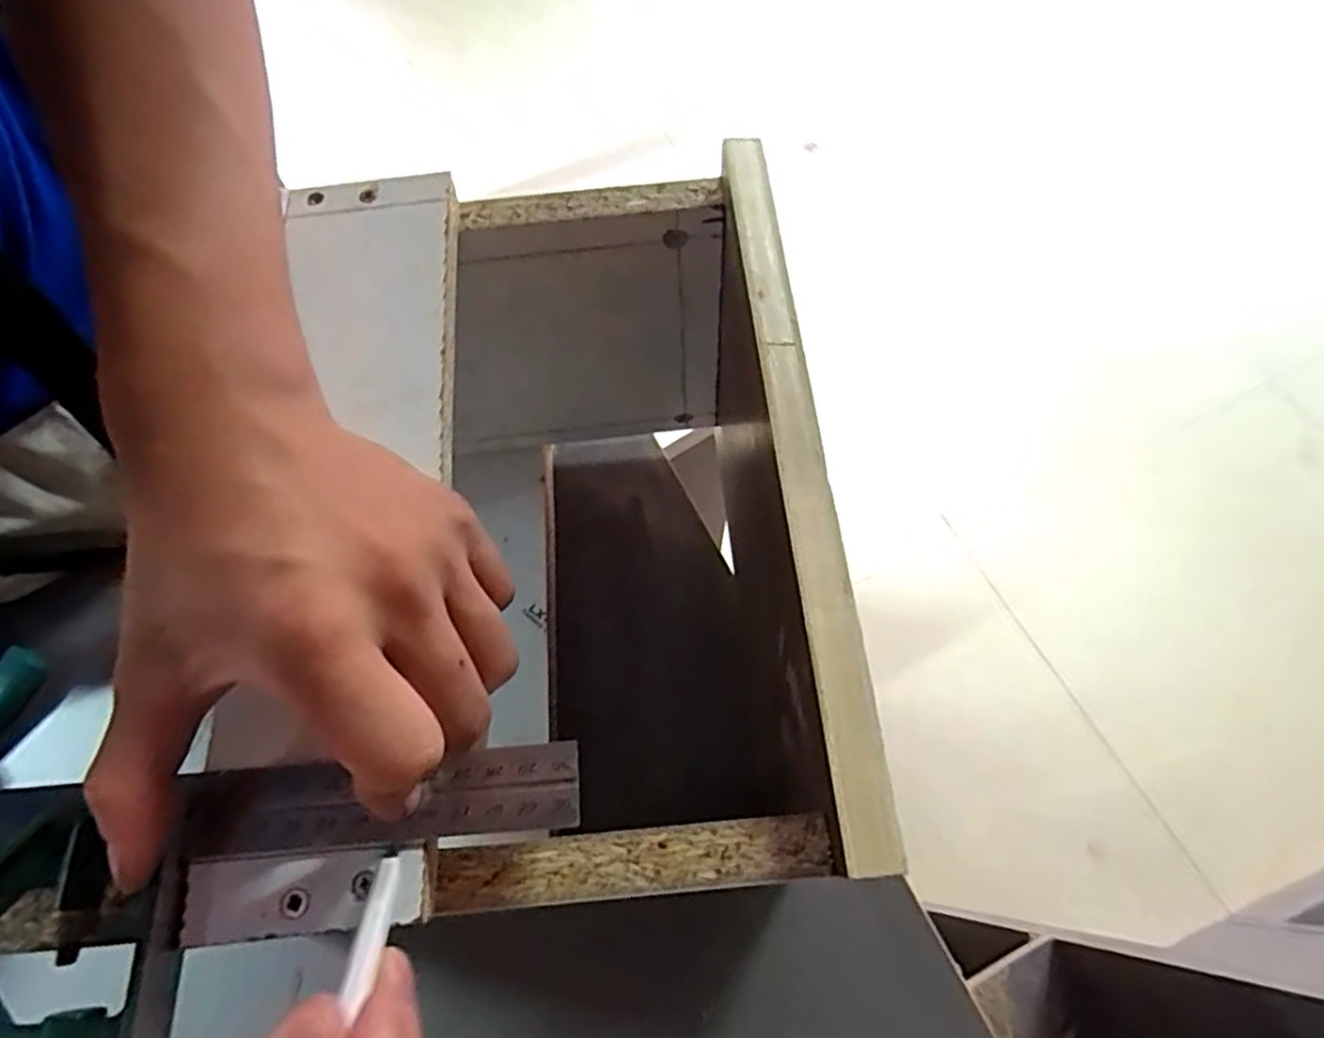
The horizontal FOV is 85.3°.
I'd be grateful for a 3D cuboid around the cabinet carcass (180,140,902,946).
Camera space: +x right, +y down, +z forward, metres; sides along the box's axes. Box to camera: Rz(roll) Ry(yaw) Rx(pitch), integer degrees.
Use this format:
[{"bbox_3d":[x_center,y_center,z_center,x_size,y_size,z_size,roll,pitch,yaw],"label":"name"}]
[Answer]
[{"bbox_3d":[-0.038,0.028,0.377,0.206,0.258,0.292,-5,66,-1],"label":"cabinet carcass"}]

